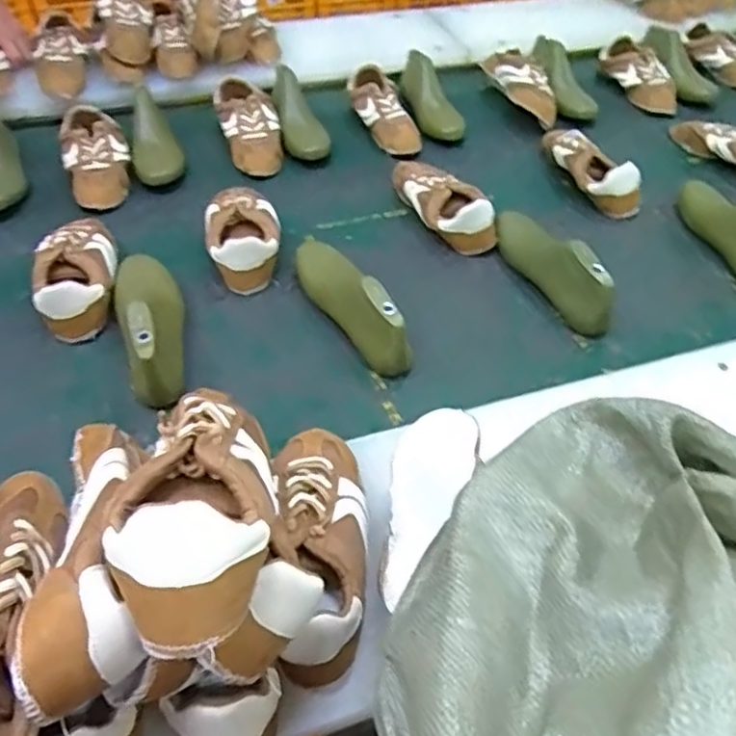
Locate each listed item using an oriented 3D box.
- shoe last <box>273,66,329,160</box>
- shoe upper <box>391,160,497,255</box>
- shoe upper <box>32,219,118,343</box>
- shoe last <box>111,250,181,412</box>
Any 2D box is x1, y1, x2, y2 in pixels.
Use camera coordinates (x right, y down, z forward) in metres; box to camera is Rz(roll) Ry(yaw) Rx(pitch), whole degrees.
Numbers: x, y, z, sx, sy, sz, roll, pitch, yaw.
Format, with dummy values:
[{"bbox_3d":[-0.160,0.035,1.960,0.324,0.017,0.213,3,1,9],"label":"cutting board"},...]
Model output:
[{"bbox_3d":[-0.125,-0.452,1.135,0.077,0.063,0.258,-10,50,-9],"label":"shoe last"},{"bbox_3d":[0.102,-0.261,0.975,0.084,0.064,0.244,-23,53,-19],"label":"shoe upper"},{"bbox_3d":[-0.381,-0.132,0.832,0.095,0.062,0.209,-8,50,-7],"label":"shoe upper"},{"bbox_3d":[-0.267,-0.073,0.779,0.075,0.087,0.229,-15,51,-13],"label":"shoe last"}]

